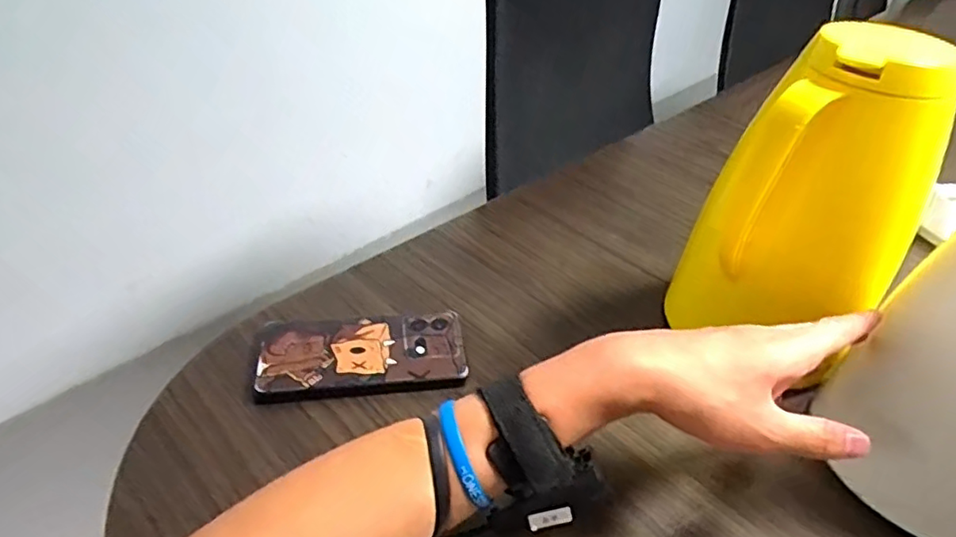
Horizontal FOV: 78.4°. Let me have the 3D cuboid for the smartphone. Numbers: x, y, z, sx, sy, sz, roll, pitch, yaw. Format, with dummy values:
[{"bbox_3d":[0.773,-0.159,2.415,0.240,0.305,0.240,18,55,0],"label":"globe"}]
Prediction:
[{"bbox_3d":[-0.093,0.068,0.476,0.161,0.011,0.080,-4,40,-10],"label":"smartphone"}]

